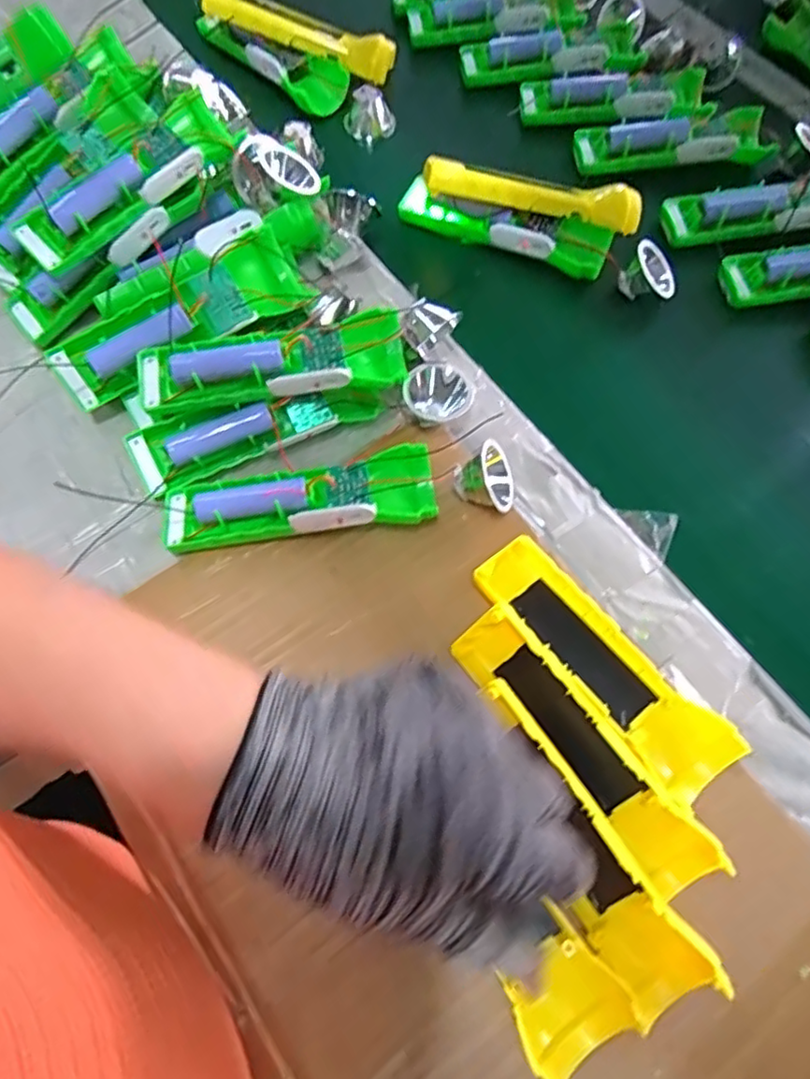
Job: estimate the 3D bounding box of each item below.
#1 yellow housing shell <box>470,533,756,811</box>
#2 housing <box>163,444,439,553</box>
[{"bbox_3d":[0.108,0.068,0.355,0.048,0.029,0.162,-36,74,-14],"label":"yellow housing shell"},{"bbox_3d":[-0.064,-0.024,0.380,0.161,0.031,0.045,-5,69,-3],"label":"housing"}]

